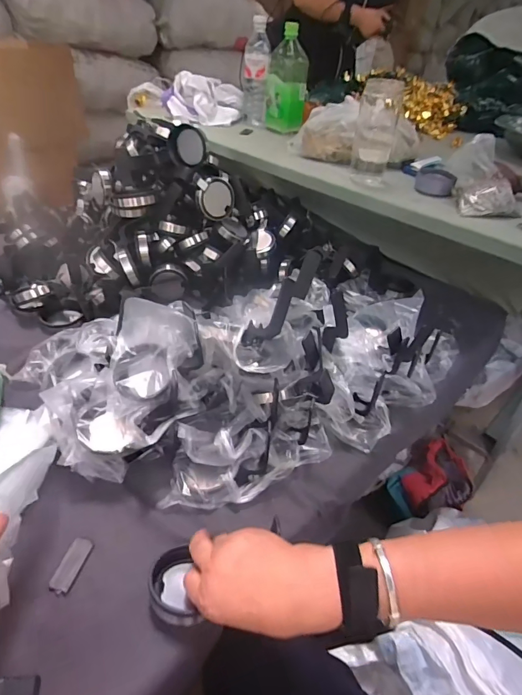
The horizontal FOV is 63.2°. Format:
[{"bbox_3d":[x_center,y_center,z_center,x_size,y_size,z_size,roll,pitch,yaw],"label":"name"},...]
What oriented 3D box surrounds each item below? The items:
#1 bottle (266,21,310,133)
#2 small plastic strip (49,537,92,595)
[{"bbox_3d":[0.061,-0.624,1.009,0.092,0.208,0.077,3,39,-2],"label":"bottle"},{"bbox_3d":[-0.187,0.214,0.420,0.021,0.004,0.052,11,40,8],"label":"small plastic strip"}]

